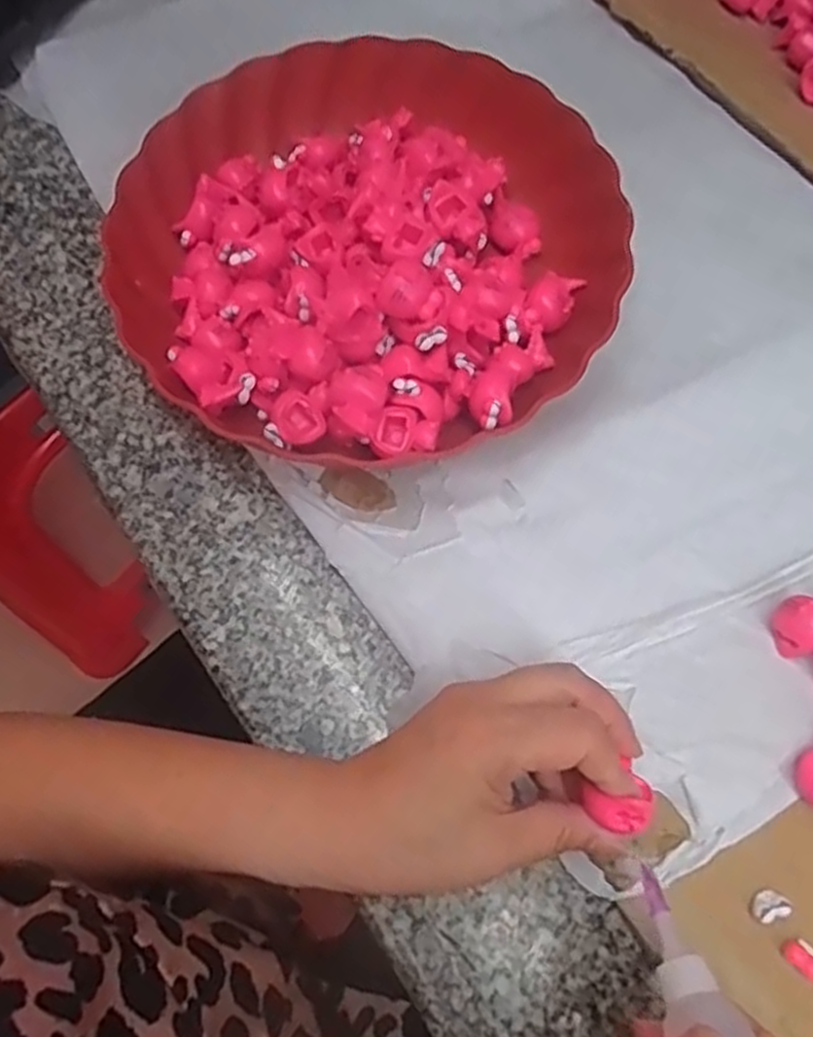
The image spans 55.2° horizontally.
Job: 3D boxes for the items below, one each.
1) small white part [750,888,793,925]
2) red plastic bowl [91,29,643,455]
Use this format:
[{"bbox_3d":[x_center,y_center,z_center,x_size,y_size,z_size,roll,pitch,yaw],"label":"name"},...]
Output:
[{"bbox_3d":[0.143,0.153,0.306,0.014,0.010,0.012,-28,73,-8],"label":"small white part"},{"bbox_3d":[-0.018,-0.137,0.379,0.232,0.061,0.228,0,71,1],"label":"red plastic bowl"}]

